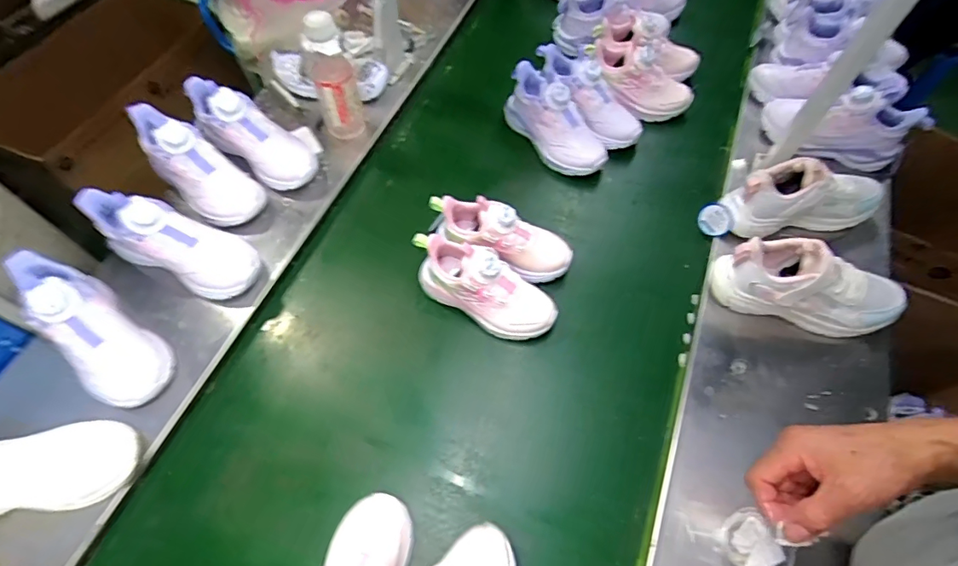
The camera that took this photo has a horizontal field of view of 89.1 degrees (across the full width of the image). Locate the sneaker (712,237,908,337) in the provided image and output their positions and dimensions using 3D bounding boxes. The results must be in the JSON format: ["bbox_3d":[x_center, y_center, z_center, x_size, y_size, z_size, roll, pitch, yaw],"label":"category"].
[{"bbox_3d":[0.417,0.002,0.607,0.218,0.095,0.072,16,63,4],"label":"sneaker"}]

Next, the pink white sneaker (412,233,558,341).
[{"bbox_3d":[0.008,0.002,0.651,0.200,0.107,0.078,31,66,14],"label":"pink white sneaker"}]

